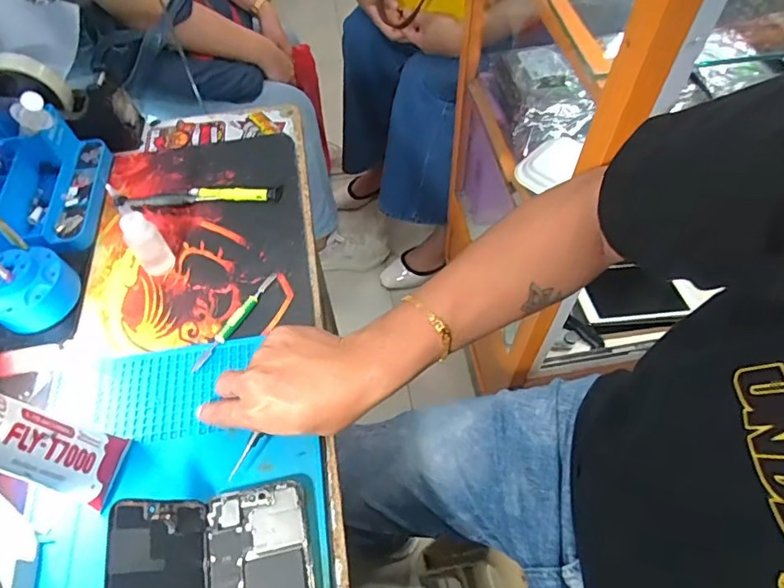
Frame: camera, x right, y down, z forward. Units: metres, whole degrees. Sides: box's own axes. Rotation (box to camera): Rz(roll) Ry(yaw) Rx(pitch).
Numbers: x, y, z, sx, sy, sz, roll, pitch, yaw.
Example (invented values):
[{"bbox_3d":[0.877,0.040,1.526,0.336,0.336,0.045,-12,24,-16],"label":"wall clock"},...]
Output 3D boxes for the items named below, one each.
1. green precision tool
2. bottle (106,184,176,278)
[{"bbox_3d":[-0.147,0.023,0.486,0.010,0.006,0.118,23,62,17],"label":"green precision tool"},{"bbox_3d":[-0.239,-0.056,0.488,0.029,0.095,0.026,-38,63,-19],"label":"bottle"}]

